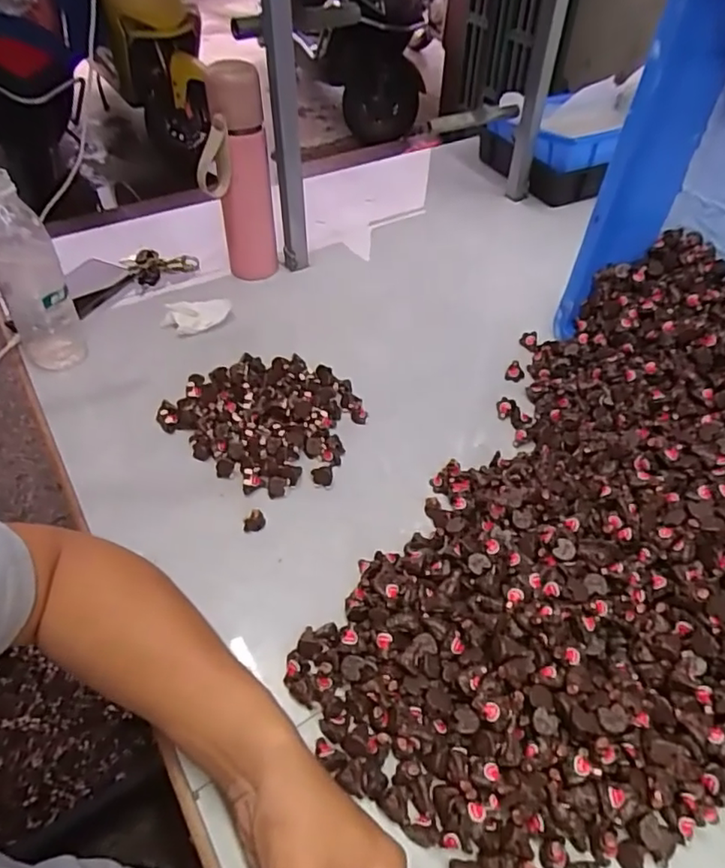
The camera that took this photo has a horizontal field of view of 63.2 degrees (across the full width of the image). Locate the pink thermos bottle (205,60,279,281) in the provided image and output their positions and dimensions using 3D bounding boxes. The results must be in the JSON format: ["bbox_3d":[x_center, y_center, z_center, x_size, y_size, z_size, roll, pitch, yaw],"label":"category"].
[{"bbox_3d":[-0.156,-0.327,0.770,0.068,0.257,0.064,-12,47,-10],"label":"pink thermos bottle"}]

